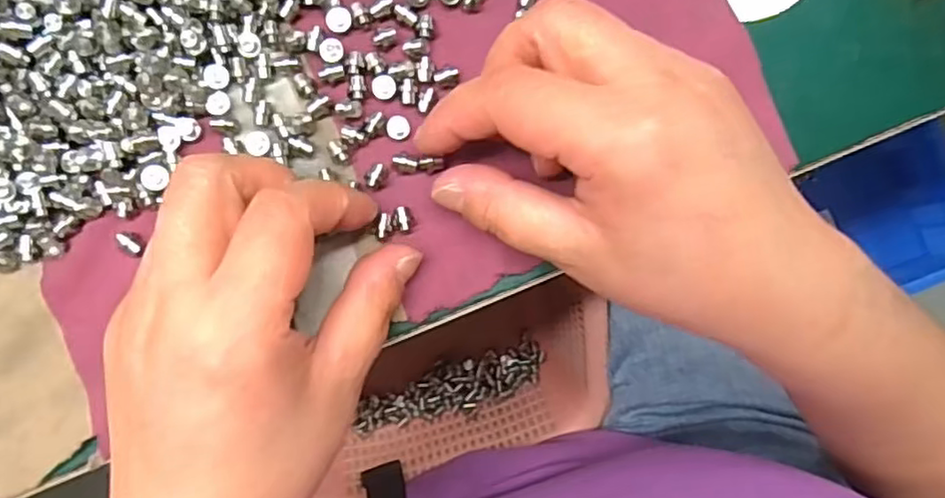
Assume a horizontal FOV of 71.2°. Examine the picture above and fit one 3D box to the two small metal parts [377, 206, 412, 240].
[{"bbox_3d":[-0.027,-0.009,0.230,0.013,0.006,0.009,-18,90,-3],"label":"two small metal parts"}]

